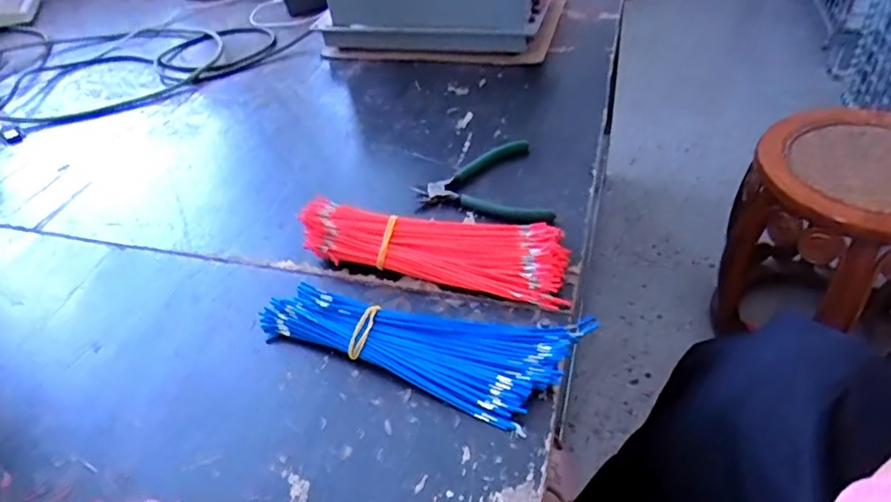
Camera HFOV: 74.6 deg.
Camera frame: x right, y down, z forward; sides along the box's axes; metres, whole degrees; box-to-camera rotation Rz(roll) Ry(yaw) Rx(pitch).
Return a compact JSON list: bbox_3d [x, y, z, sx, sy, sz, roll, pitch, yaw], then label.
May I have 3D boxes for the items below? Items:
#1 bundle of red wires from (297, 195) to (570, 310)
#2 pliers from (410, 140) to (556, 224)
[{"bbox_3d":[-0.013,-0.006,0.543,0.250,0.041,0.082,6,45,14],"label":"bundle of red wires"},{"bbox_3d":[0.064,-0.084,0.638,0.150,0.011,0.130,18,48,25],"label":"pliers"}]

